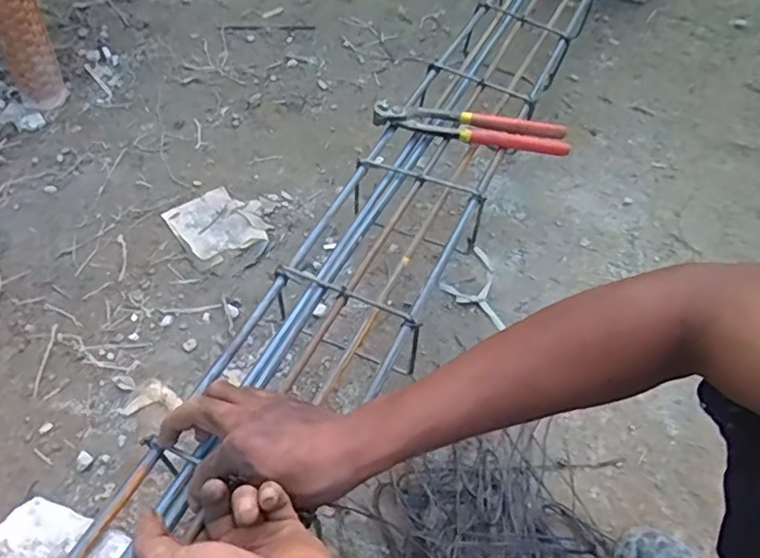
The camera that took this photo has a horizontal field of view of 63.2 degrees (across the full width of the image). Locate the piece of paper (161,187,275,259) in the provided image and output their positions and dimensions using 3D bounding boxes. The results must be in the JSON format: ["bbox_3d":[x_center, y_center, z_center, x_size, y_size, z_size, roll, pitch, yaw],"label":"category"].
[{"bbox_3d":[-0.232,-0.082,0.896,0.123,0.010,0.127,-26,58,-24],"label":"piece of paper"}]

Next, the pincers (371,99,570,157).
[{"bbox_3d":[0.101,-0.172,0.699,0.219,0.028,0.038,10,51,2],"label":"pincers"}]

